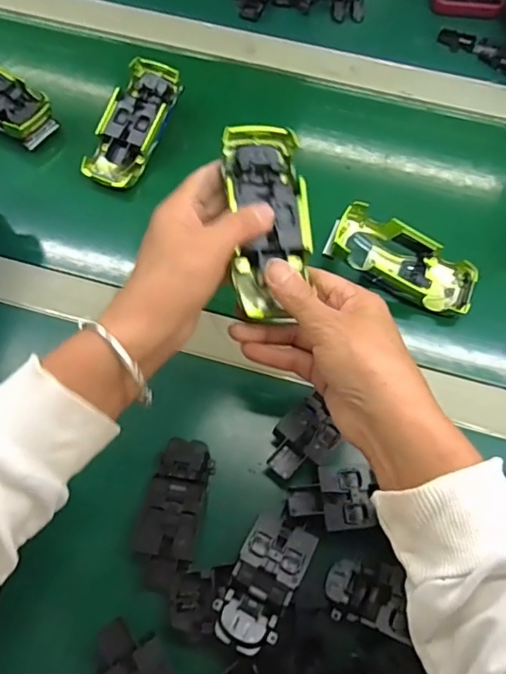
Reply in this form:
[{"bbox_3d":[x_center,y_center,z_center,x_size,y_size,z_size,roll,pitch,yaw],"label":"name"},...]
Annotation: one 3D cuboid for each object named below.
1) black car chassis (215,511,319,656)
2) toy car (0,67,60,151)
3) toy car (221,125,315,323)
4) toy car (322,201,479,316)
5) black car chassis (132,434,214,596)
[{"bbox_3d":[0.007,0.162,0.337,0.043,0.018,0.081,24,70,13],"label":"black car chassis"},{"bbox_3d":[-0.266,-0.244,0.522,0.132,0.027,0.058,31,72,16],"label":"toy car"},{"bbox_3d":[0.010,-0.079,0.350,0.058,0.029,0.133,0,81,-2],"label":"toy car"},{"bbox_3d":[0.132,-0.065,0.449,0.131,0.041,0.058,22,66,8],"label":"toy car"},{"bbox_3d":[-0.056,0.124,0.364,0.044,0.018,0.101,11,68,9],"label":"black car chassis"}]

